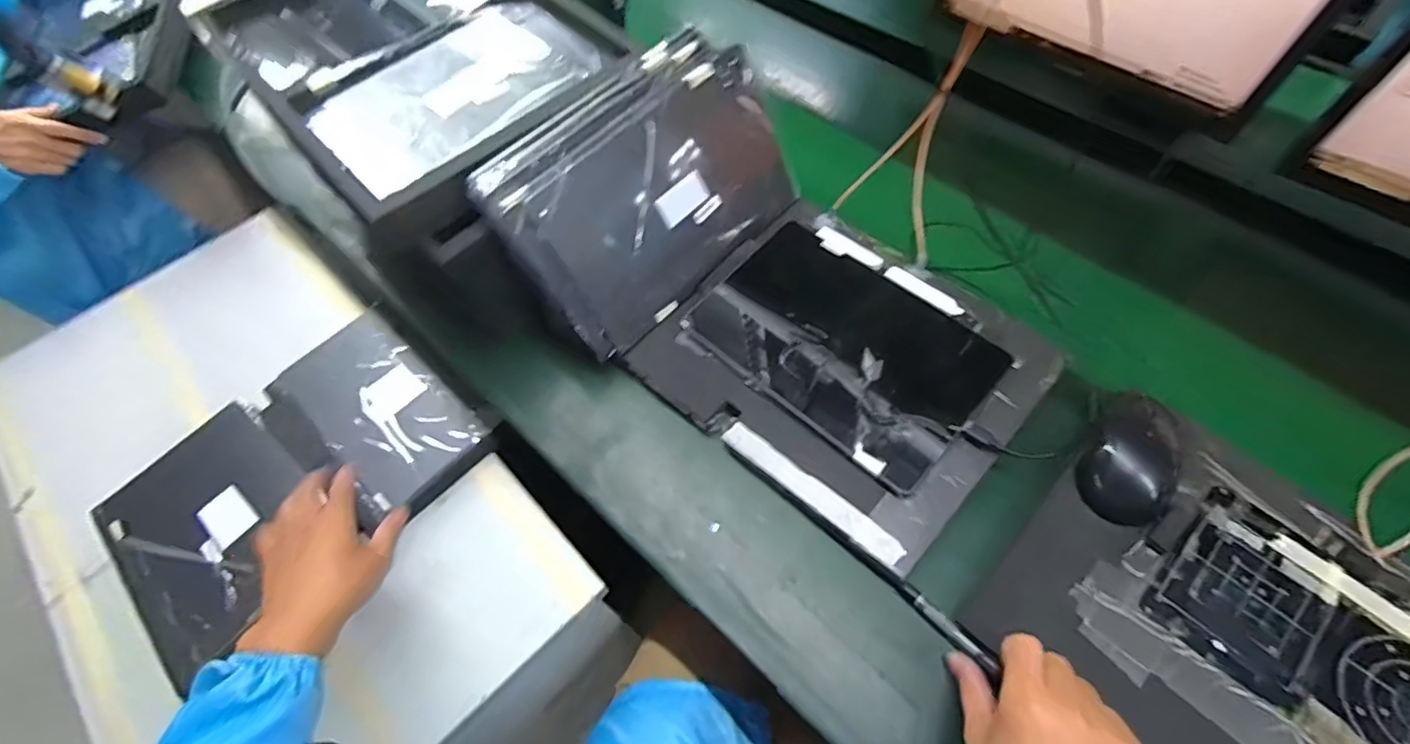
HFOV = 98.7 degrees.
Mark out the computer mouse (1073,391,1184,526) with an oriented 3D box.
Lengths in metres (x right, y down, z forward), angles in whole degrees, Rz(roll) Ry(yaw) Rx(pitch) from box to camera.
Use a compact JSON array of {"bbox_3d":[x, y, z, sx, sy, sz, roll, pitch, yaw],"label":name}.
[{"bbox_3d":[0.343,0.068,0.480,0.064,0.028,0.113,37,68,21],"label":"computer mouse"}]

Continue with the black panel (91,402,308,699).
[{"bbox_3d":[-0.513,0.158,0.627,0.232,0.017,0.186,35,67,20],"label":"black panel"}]

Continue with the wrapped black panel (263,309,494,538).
[{"bbox_3d":[-0.378,0.043,0.685,0.244,0.015,0.165,35,68,21],"label":"wrapped black panel"}]

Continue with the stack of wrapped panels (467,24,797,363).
[{"bbox_3d":[-0.046,-0.163,0.560,0.278,0.197,0.047,-41,38,-15],"label":"stack of wrapped panels"}]

